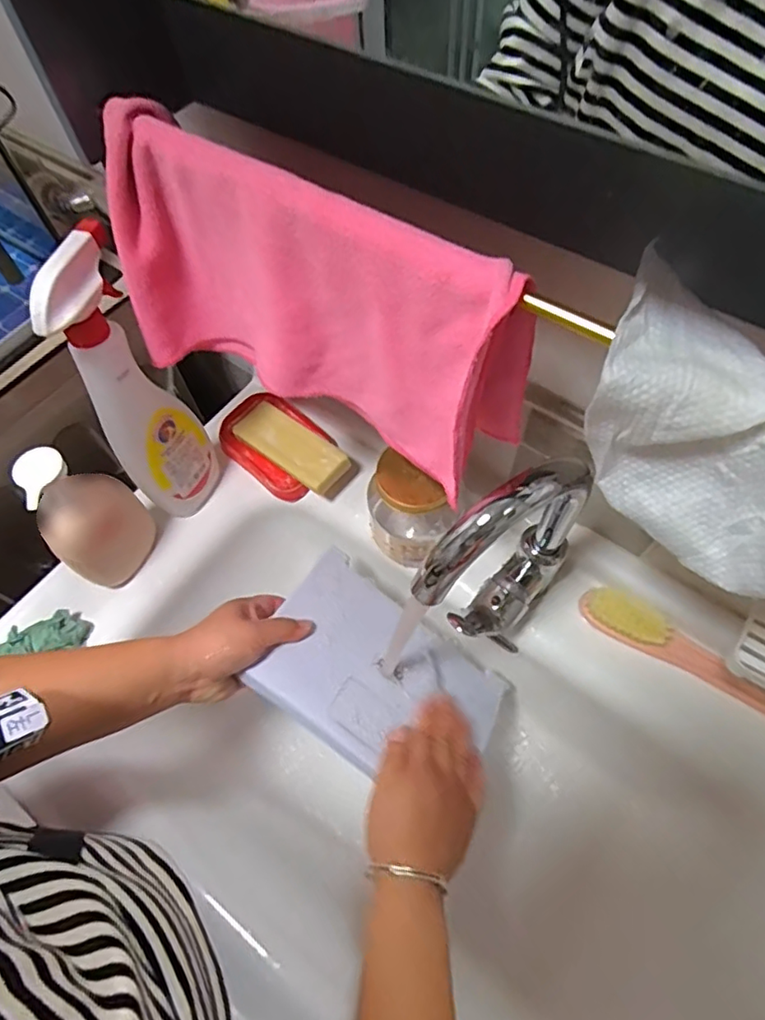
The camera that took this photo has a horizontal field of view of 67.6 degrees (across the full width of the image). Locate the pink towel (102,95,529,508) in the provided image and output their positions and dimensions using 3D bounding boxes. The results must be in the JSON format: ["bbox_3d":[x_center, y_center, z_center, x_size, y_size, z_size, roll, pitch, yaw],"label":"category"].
[{"bbox_3d":[-0.057,-0.127,0.386,0.302,0.173,0.075,31,67,18],"label":"pink towel"}]

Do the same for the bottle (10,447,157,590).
[{"bbox_3d":[-0.260,0.013,0.515,0.044,0.175,0.079,30,67,17],"label":"bottle"}]

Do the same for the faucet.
[{"bbox_3d":[0.090,0.039,0.430,0.156,0.225,0.056,-37,66,-16],"label":"faucet"}]

